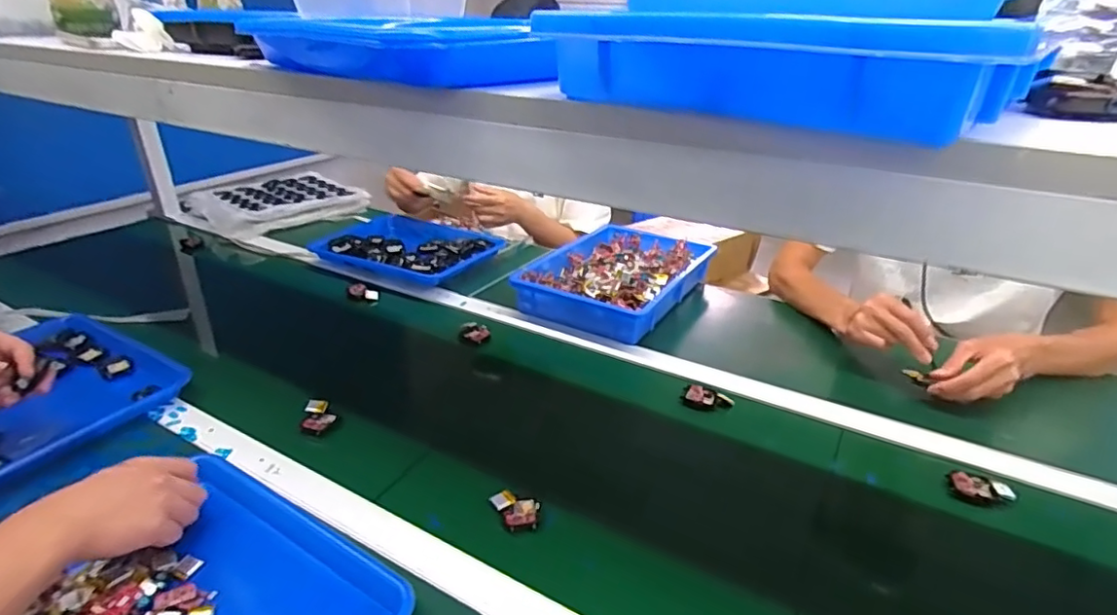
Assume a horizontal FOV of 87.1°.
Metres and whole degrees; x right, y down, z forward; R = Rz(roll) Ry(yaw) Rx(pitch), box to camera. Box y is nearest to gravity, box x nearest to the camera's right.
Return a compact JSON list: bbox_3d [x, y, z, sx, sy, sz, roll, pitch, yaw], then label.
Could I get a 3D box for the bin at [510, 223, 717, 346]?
[{"bbox_3d":[0.103,-0.058,1.072,0.268,0.066,0.348,15,30,26],"label":"bin"}]

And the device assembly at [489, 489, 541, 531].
[{"bbox_3d":[-0.045,0.208,0.602,0.050,0.015,0.044,3,27,5],"label":"device assembly"}]

